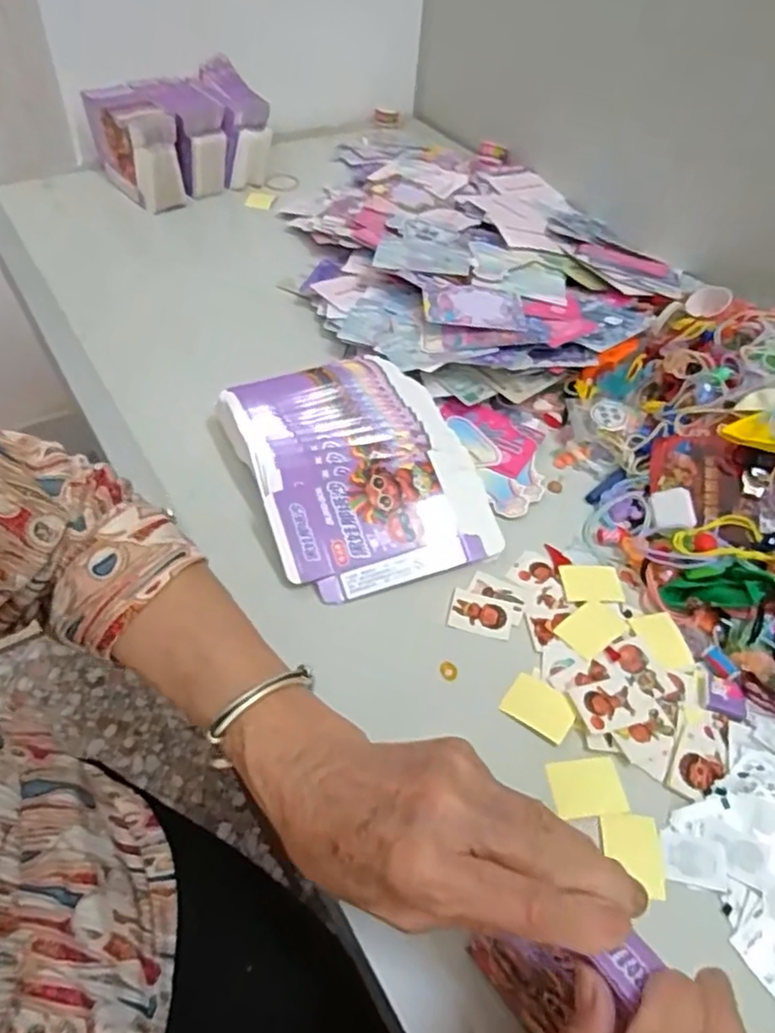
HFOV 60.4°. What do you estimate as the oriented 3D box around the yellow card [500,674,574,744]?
[{"bbox_3d":[0.090,0.111,0.391,0.039,0.004,0.030,30,54,21],"label":"yellow card"}]

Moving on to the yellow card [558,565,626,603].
[{"bbox_3d":[0.138,0.045,0.450,0.039,0.004,0.032,1,50,-2],"label":"yellow card"}]

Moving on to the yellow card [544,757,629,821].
[{"bbox_3d":[0.109,0.149,0.366,0.038,0.004,0.029,-5,57,-6],"label":"yellow card"}]

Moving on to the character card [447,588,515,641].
[{"bbox_3d":[0.061,0.063,0.433,0.041,0.004,0.030,13,50,8],"label":"character card"}]

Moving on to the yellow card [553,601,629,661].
[{"bbox_3d":[0.131,0.071,0.426,0.040,0.004,0.030,-32,58,-26],"label":"yellow card"}]

